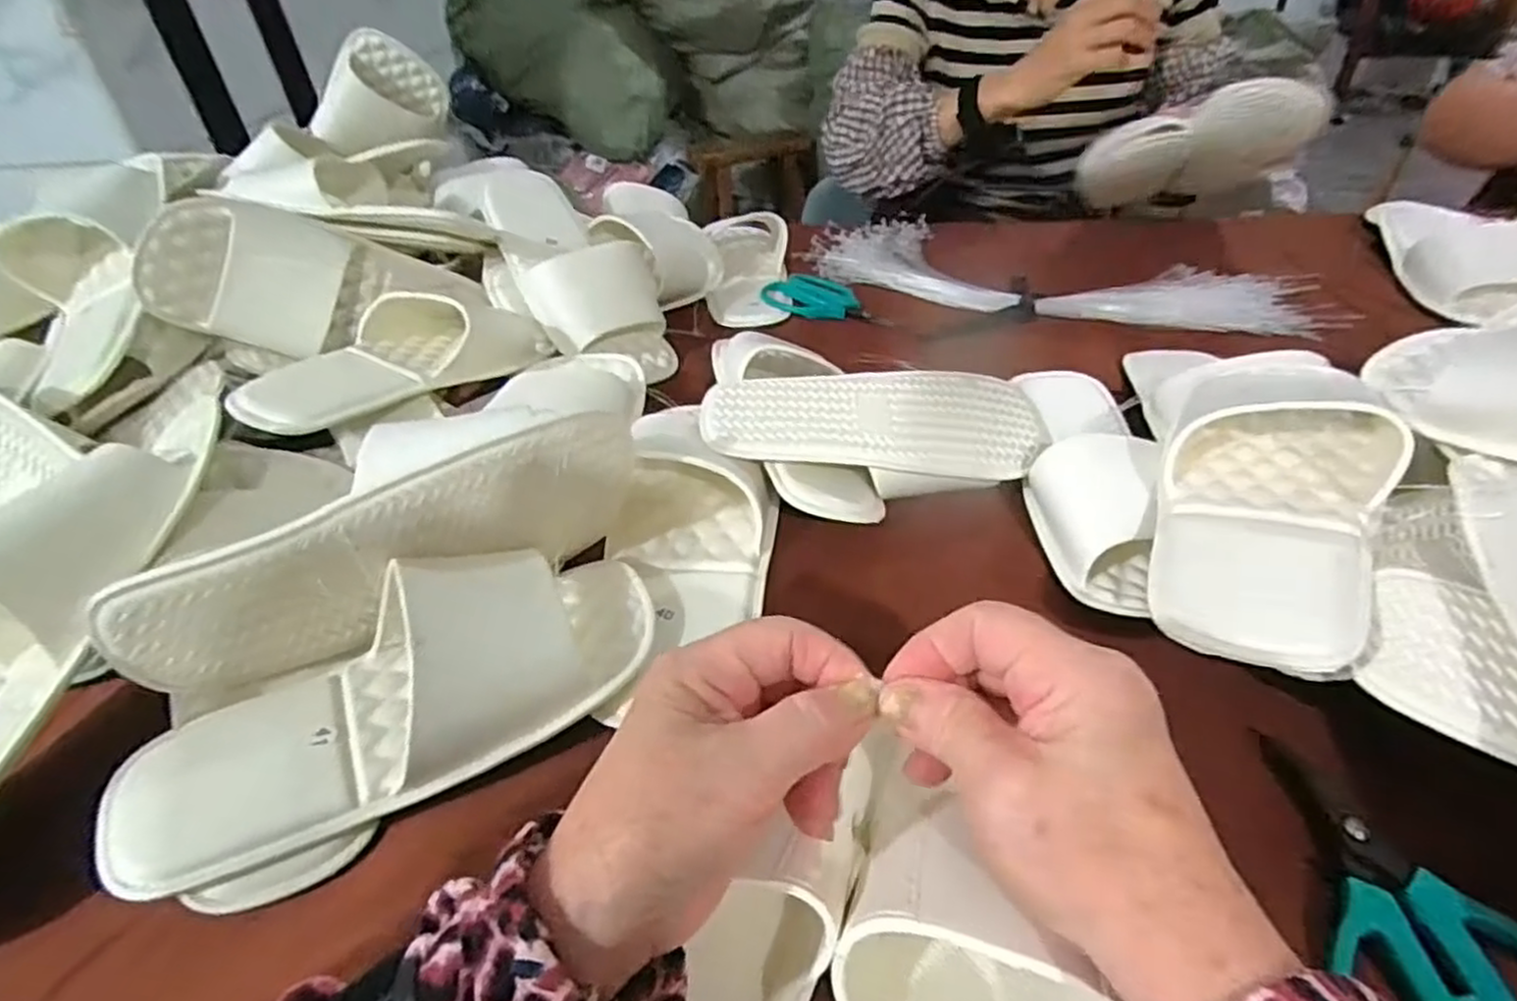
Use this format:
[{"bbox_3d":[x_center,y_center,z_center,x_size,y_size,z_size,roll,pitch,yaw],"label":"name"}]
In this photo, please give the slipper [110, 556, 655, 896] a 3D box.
[{"bbox_3d":[-0.172,0.082,0.354,0.250,0.065,0.099,-19,42,-17],"label":"slipper"}]

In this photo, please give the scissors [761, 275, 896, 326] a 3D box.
[{"bbox_3d":[0.067,-0.193,0.722,0.123,0.015,0.065,9,41,16],"label":"scissors"}]

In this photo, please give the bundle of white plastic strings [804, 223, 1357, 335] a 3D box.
[{"bbox_3d":[0.279,-0.215,0.724,0.461,0.023,0.170,14,43,21],"label":"bundle of white plastic strings"}]

